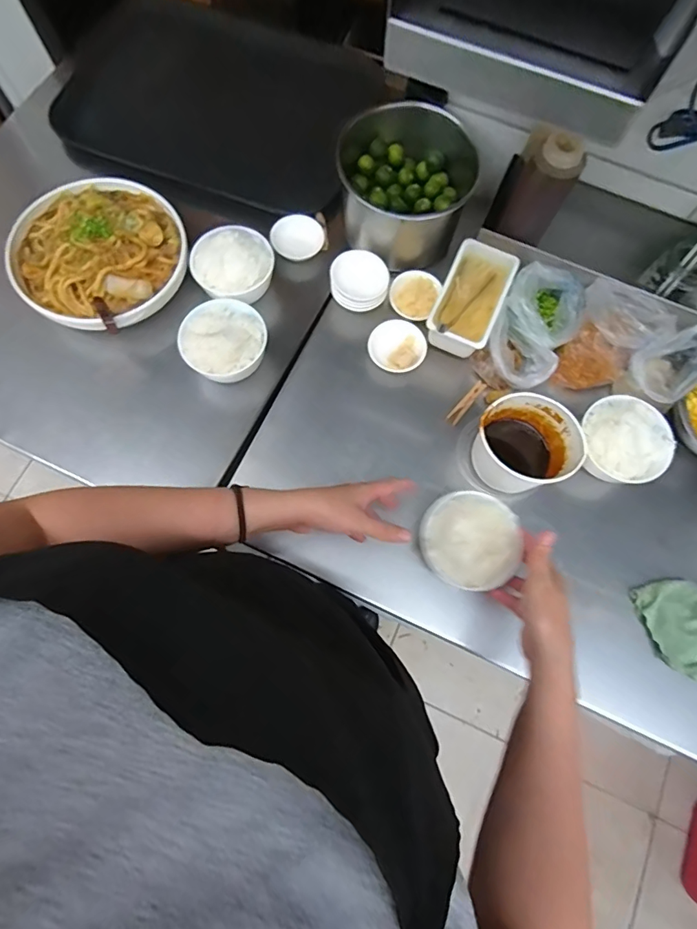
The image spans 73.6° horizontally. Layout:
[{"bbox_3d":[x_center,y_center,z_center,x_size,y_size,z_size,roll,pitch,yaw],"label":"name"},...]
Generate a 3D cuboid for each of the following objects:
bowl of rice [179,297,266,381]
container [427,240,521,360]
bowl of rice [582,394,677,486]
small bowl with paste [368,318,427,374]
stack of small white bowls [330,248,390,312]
[{"bbox_3d":[-0.157,-0.156,0.590,0.101,0.078,0.102,0,75,-2],"label":"bowl of rice"},{"bbox_3d":[0.153,-0.205,0.590,0.074,0.062,0.138,24,75,5],"label":"container"},{"bbox_3d":[0.328,-0.026,0.565,0.101,0.072,0.099,0,75,-2],"label":"bowl of rice"},{"bbox_3d":[0.065,-0.156,0.606,0.071,0.026,0.071,0,75,-2],"label":"small bowl with paste"},{"bbox_3d":[0.015,-0.239,0.614,0.073,0.051,0.064,1,75,-2],"label":"stack of small white bowls"}]

